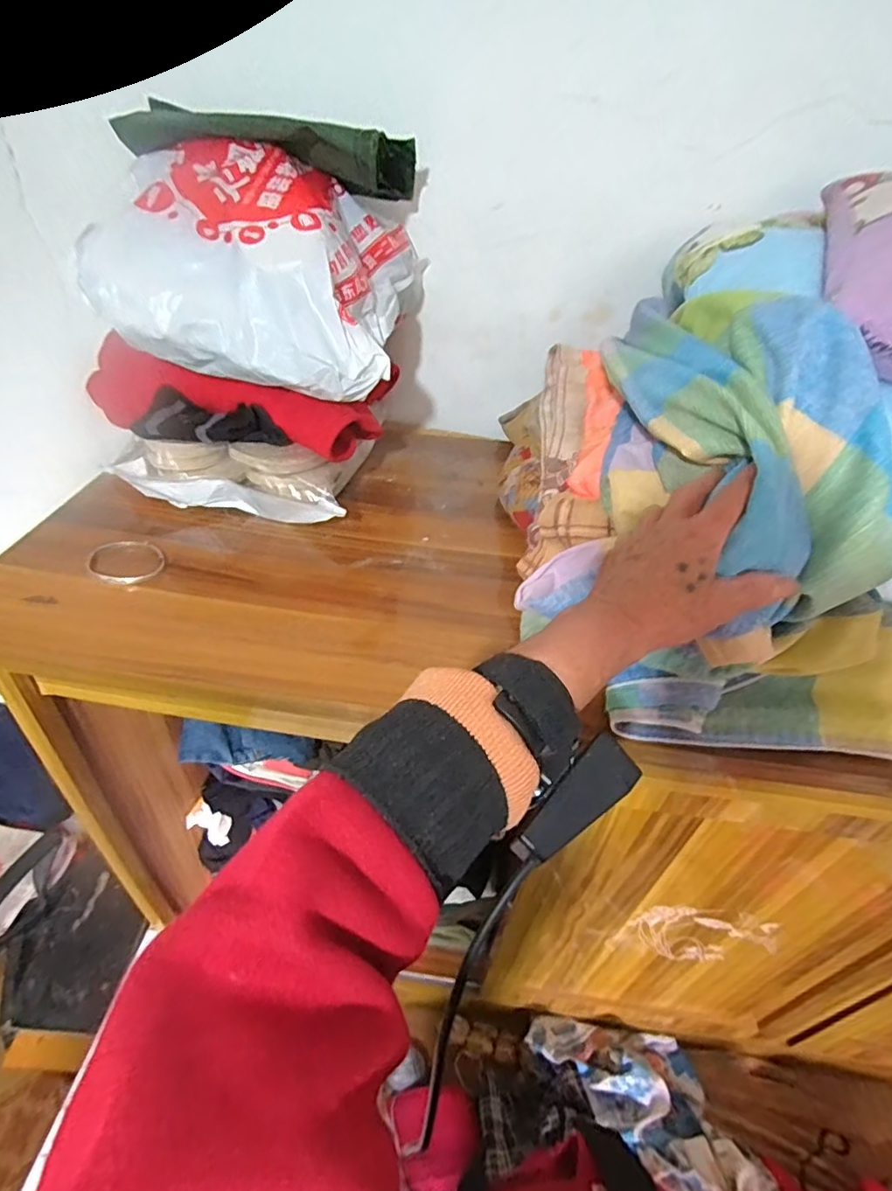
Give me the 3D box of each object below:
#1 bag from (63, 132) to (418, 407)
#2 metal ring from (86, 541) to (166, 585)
[{"bbox_3d":[-0.202,-0.373,0.613,0.306,0.171,0.285,6,41,2],"label":"bag"},{"bbox_3d":[-0.317,-0.034,0.548,0.066,0.009,0.077,-24,48,-28],"label":"metal ring"}]

